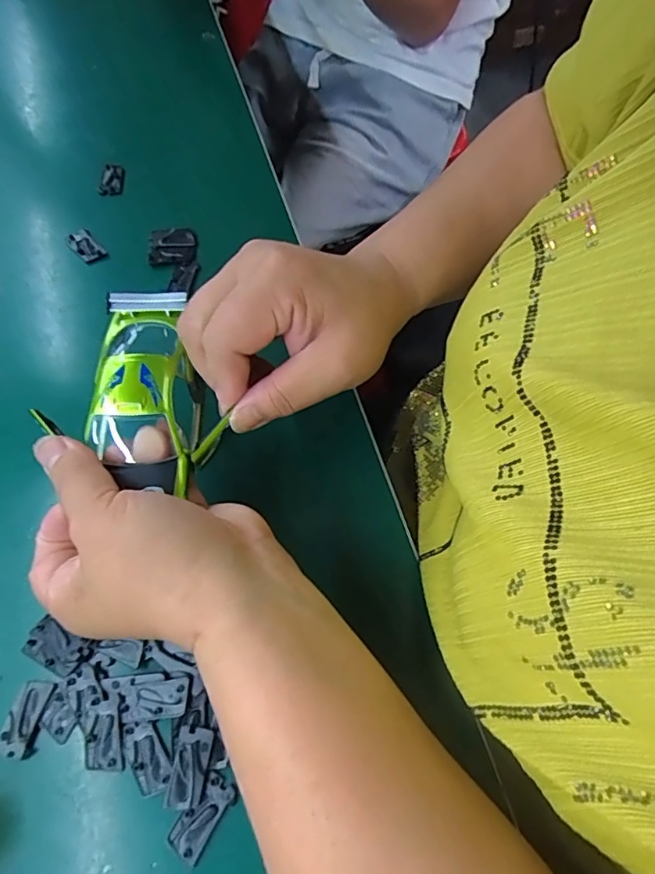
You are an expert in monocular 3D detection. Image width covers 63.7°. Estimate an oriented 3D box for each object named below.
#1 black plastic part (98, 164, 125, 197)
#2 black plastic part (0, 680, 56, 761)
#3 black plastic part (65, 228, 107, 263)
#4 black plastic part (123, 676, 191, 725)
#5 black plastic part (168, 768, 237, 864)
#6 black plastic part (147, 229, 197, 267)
[{"bbox_3d":[-0.176,-0.209,0.431,0.021,0.011,0.030,-8,64,-4],"label":"black plastic part"},{"bbox_3d":[-0.148,0.137,0.257,0.018,0.004,0.034,10,64,5],"label":"black plastic part"},{"bbox_3d":[-0.183,-0.144,0.397,0.018,0.007,0.031,-38,70,-17],"label":"black plastic part"},{"bbox_3d":[-0.084,0.129,0.257,0.033,0.004,0.017,-8,64,-4],"label":"black plastic part"},{"bbox_3d":[-0.057,0.172,0.238,0.016,0.004,0.033,32,68,15],"label":"black plastic part"},{"bbox_3d":[-0.117,-0.142,0.395,0.035,0.007,0.033,-5,64,-2],"label":"black plastic part"}]

